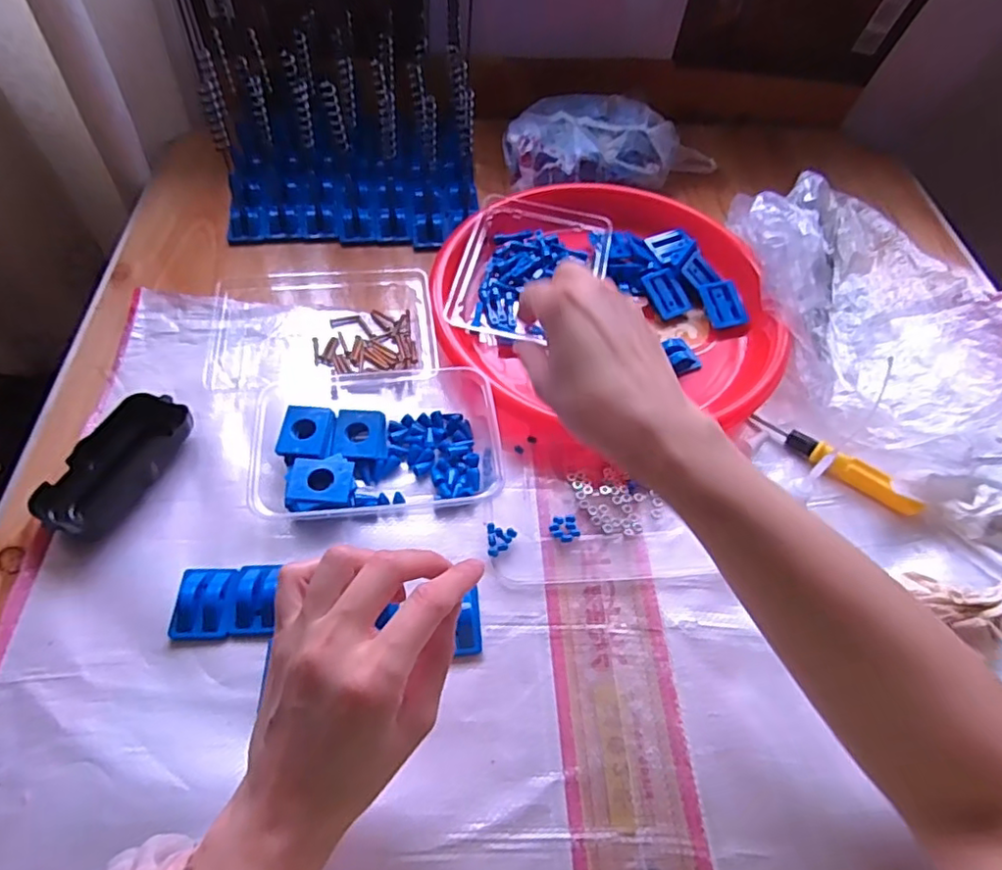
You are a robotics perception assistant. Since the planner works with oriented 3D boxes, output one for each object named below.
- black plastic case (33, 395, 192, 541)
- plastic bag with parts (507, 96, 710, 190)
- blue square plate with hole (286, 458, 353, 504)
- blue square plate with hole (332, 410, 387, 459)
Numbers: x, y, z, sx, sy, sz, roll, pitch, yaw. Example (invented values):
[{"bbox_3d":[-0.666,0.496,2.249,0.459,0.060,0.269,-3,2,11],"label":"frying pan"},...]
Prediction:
[{"bbox_3d":[-0.265,0.020,0.422,0.051,0.024,0.105,18,56,9],"label":"black plastic case"},{"bbox_3d":[0.114,-0.313,0.655,0.227,0.057,0.116,-17,58,-15],"label":"plastic bag with parts"},{"bbox_3d":[-0.122,0.031,0.413,0.042,0.005,0.033,1,59,-3],"label":"blue square plate with hole"},{"bbox_3d":[-0.103,-0.001,0.451,0.037,0.006,0.041,1,60,-15],"label":"blue square plate with hole"}]

